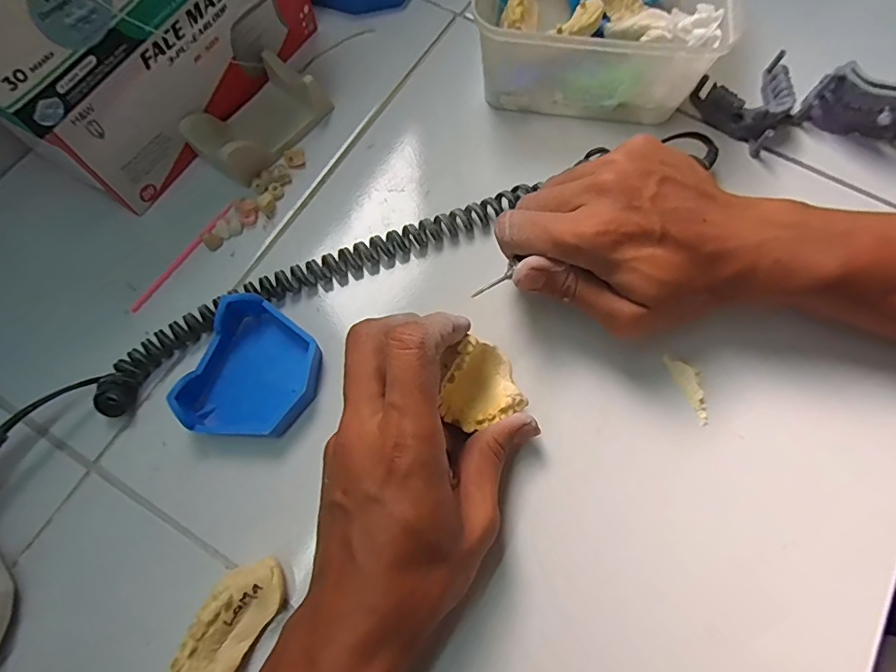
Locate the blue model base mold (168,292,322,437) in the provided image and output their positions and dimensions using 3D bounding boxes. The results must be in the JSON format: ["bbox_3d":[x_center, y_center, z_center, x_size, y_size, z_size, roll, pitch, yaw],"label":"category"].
[{"bbox_3d":[-0.109,0.022,0.293,0.065,0.026,0.078,19,71,7],"label":"blue model base mold"}]

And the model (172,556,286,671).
[{"bbox_3d":[-0.107,0.144,0.251,0.030,0.031,0.067,31,73,10],"label":"model"}]

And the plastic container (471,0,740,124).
[{"bbox_3d":[0.104,-0.246,0.363,0.159,0.071,0.175,7,70,3],"label":"plastic container"}]

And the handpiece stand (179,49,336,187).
[{"bbox_3d":[-0.128,-0.146,0.344,0.049,0.032,0.087,33,74,11],"label":"handpiece stand"}]

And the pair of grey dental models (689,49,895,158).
[{"bbox_3d":[0.254,-0.171,0.353,0.142,0.045,0.067,-5,70,-2],"label":"pair of grey dental models"}]

